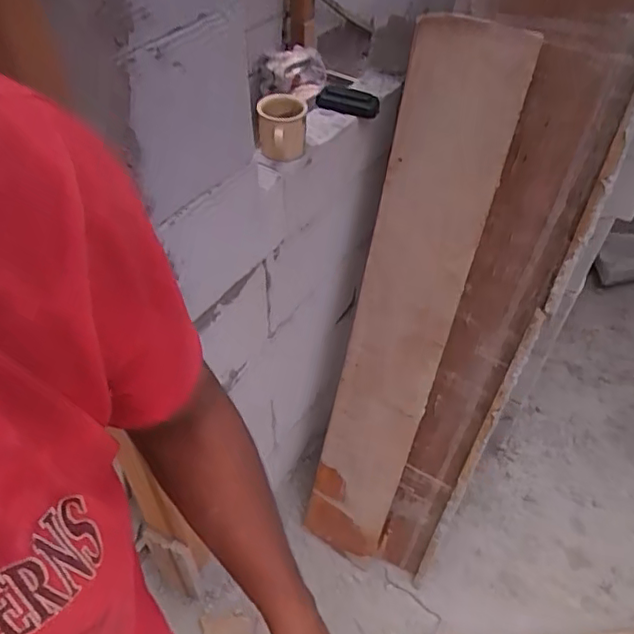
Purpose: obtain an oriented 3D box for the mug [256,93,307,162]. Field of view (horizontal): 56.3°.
[{"bbox_3d":[-0.053,-0.289,0.920,0.074,0.079,0.096,-1,49,-3],"label":"mug"}]

